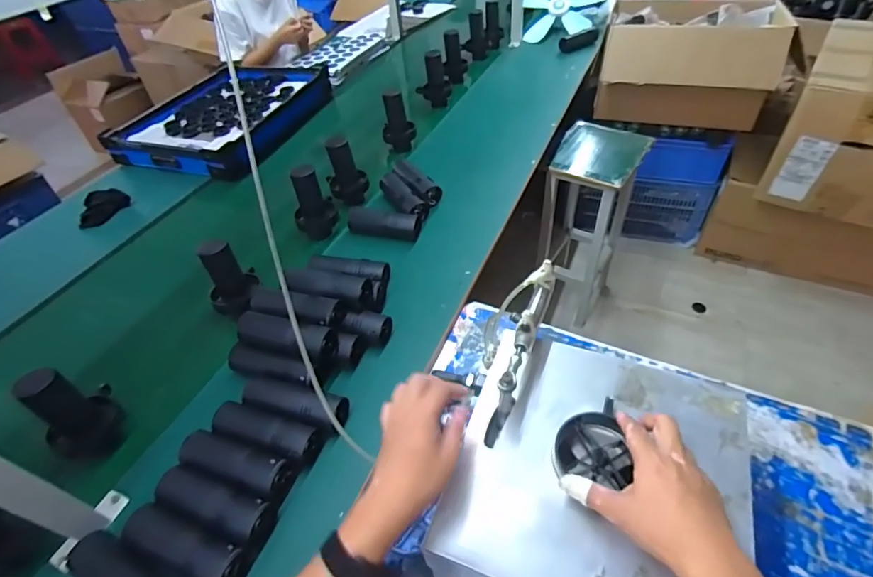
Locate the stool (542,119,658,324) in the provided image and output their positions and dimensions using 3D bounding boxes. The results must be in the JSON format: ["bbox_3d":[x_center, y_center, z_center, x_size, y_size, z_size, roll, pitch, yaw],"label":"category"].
[{"bbox_3d":[0.525,-0.209,1.612,0.245,0.611,0.336,18,51,22],"label":"stool"}]

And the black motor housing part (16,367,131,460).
[{"bbox_3d":[-0.549,0.173,0.670,0.091,0.171,0.099,24,53,26],"label":"black motor housing part"}]

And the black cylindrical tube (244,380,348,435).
[{"bbox_3d":[-0.223,0.185,0.711,0.170,0.043,0.059,6,48,12],"label":"black cylindrical tube"}]

